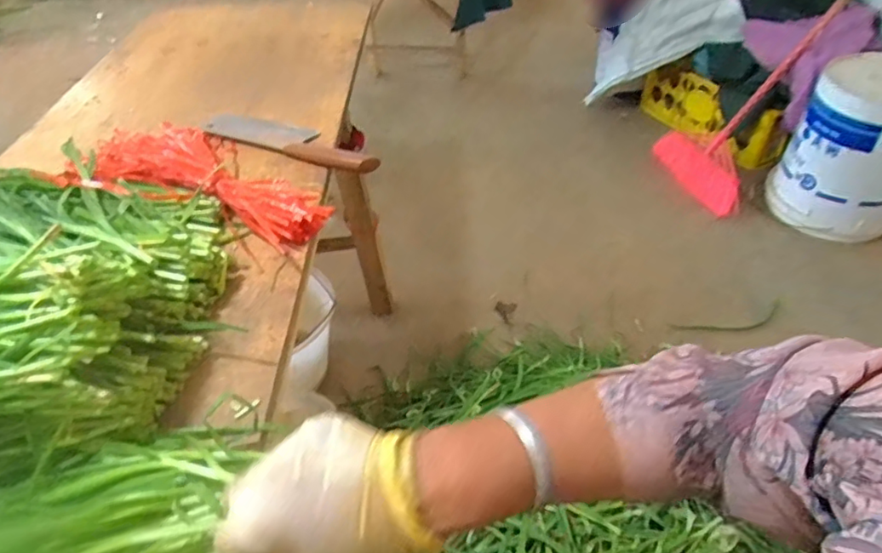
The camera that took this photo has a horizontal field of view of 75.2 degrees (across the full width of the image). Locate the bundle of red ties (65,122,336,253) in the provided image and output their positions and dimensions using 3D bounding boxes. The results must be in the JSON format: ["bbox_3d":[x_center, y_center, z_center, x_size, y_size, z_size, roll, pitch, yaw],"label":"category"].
[{"bbox_3d":[-0.274,-0.118,0.670,0.342,0.051,0.146,20,49,25],"label":"bundle of red ties"}]

